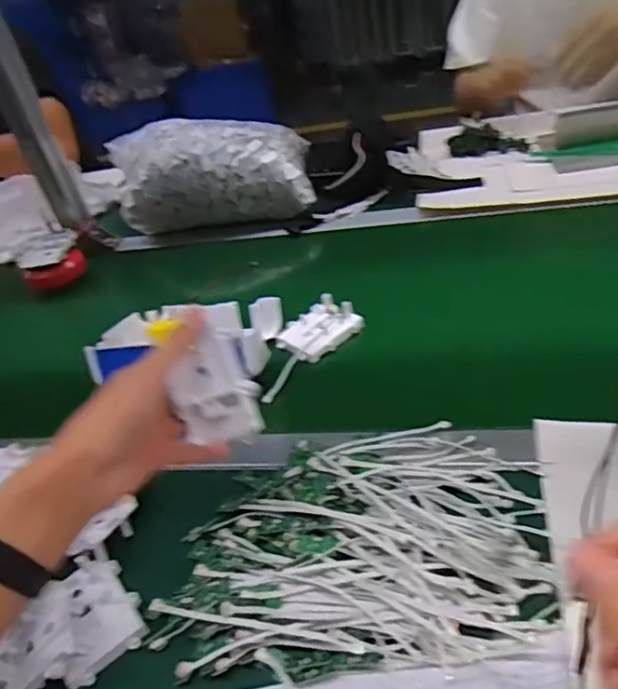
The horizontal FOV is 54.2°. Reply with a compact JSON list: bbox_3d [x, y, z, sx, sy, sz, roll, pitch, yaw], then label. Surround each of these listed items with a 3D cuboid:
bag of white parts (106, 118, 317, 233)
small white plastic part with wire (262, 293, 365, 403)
[{"bbox_3d":[-0.159,-0.274,0.958,0.319,0.134,0.128,-6,38,10],"label":"bag of white parts"},{"bbox_3d":[-0.012,-0.004,0.679,0.152,0.030,0.068,-37,43,-27],"label":"small white plastic part with wire"}]

